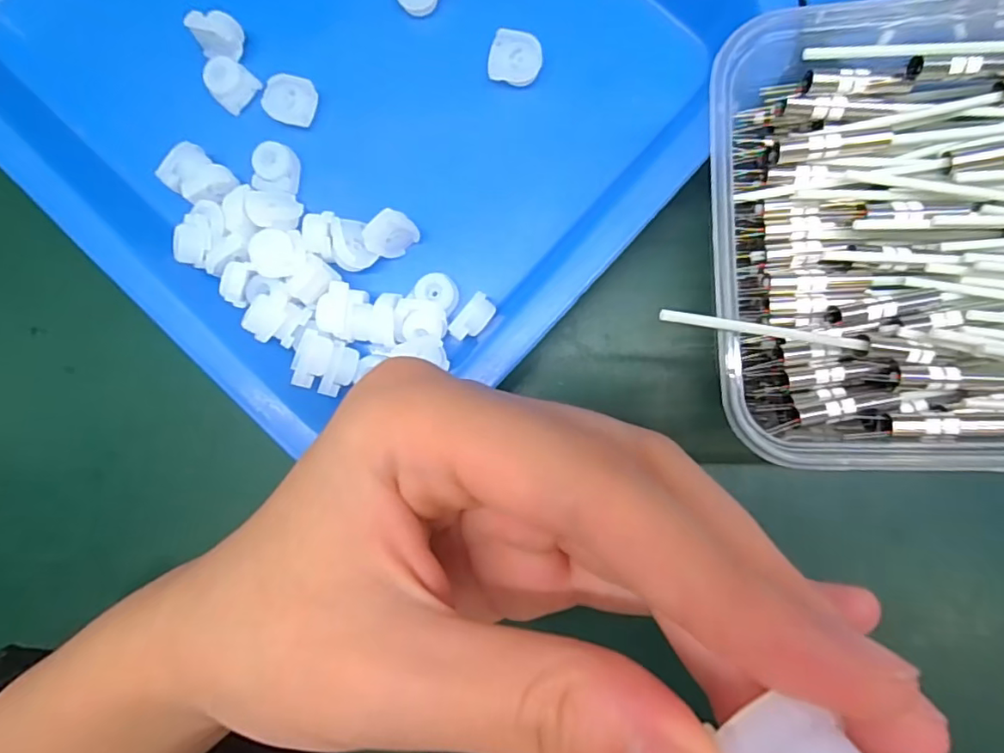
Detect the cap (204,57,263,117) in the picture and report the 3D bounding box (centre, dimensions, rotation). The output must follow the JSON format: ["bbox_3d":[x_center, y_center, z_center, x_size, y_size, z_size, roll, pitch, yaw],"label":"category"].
[{"bbox_3d":[-0.104,-0.112,0.212,0.015,0.009,0.016,41,92,5],"label":"cap"}]

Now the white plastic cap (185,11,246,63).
[{"bbox_3d":[-0.107,-0.129,0.207,0.017,0.009,0.016,0,88,5],"label":"white plastic cap"}]

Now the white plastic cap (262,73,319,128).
[{"bbox_3d":[-0.079,-0.104,0.208,0.019,0.004,0.017,9,95,-10],"label":"white plastic cap"}]

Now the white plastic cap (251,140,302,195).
[{"bbox_3d":[-0.085,-0.078,0.207,0.015,0.008,0.018,6,88,6],"label":"white plastic cap"}]

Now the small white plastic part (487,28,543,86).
[{"bbox_3d":[0.005,-0.115,0.201,0.018,0.008,0.016,7,89,6],"label":"small white plastic part"}]

